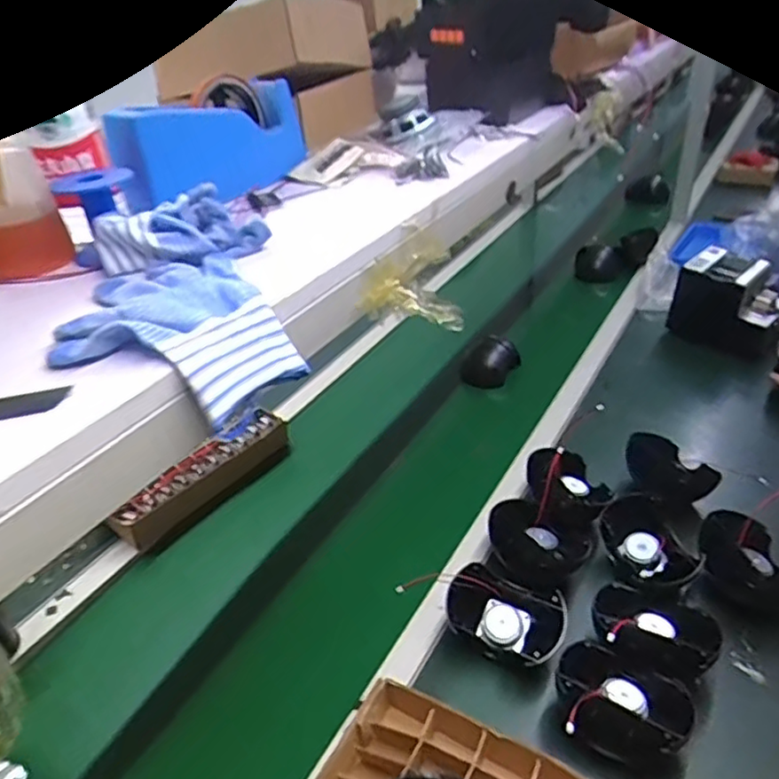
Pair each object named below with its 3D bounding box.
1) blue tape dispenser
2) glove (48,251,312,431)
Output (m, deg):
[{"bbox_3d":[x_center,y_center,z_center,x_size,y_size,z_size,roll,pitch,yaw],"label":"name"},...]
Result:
[{"bbox_3d":[-0.175,-0.243,0.628,0.058,0.087,0.212,20,41,30],"label":"blue tape dispenser"},{"bbox_3d":[-0.143,-0.033,0.415,0.135,0.053,0.163,-23,39,-24],"label":"glove"}]

